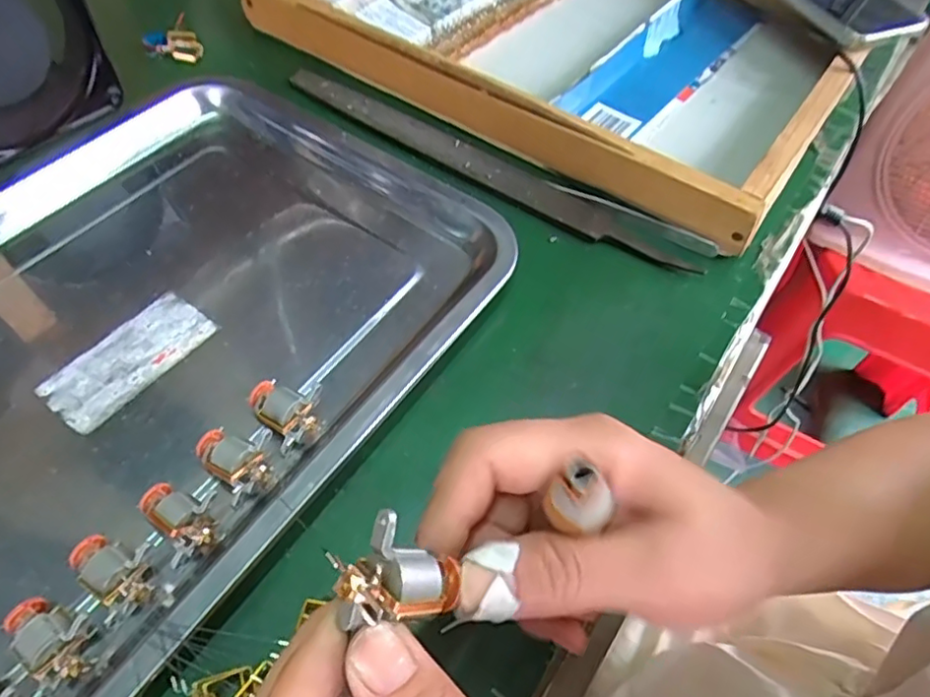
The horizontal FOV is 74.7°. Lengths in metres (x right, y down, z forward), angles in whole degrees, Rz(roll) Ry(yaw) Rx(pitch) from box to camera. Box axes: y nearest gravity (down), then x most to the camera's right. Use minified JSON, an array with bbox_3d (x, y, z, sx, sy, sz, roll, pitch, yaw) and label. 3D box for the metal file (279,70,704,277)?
[{"bbox_3d":[0.004,-0.121,0.386,0.299,0.004,0.023,32,60,15],"label":"metal file"}]

